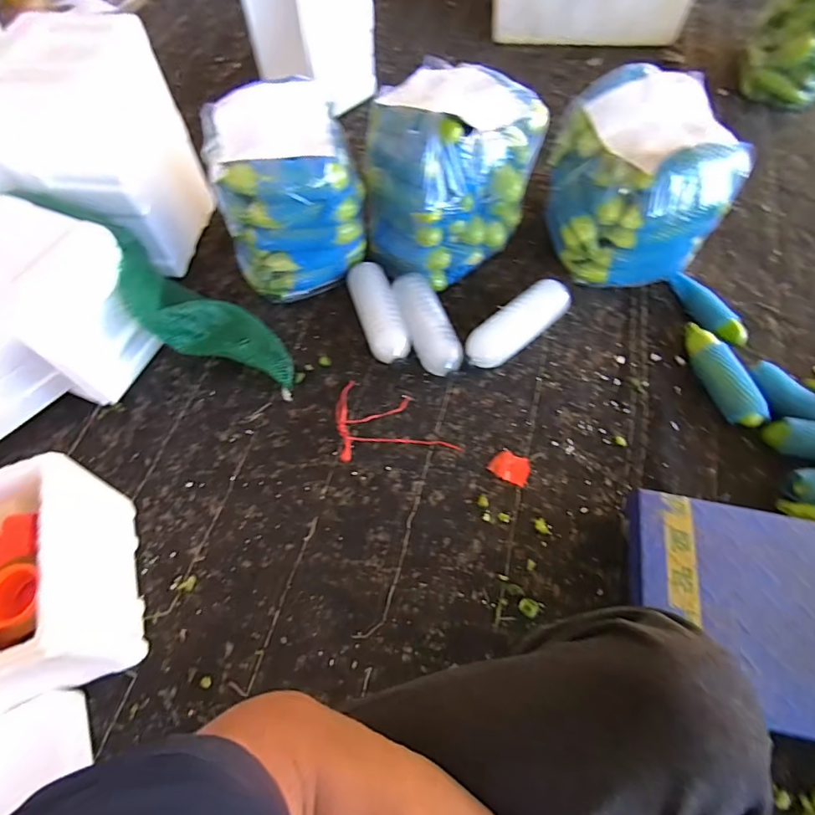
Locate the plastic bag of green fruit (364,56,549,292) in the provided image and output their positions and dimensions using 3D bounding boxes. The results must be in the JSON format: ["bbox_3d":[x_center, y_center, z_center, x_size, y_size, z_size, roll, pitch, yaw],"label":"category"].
[{"bbox_3d":[0.094,-0.493,1.014,0.326,0.328,0.264,-36,66,-16],"label":"plastic bag of green fruit"}]

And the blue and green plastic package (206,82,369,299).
[{"bbox_3d":[-0.243,-0.424,0.986,0.281,0.313,0.233,-21,63,-8],"label":"blue and green plastic package"}]

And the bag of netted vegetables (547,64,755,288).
[{"bbox_3d":[0.474,-0.455,0.998,0.266,0.332,0.319,-20,62,-8],"label":"bag of netted vegetables"}]

